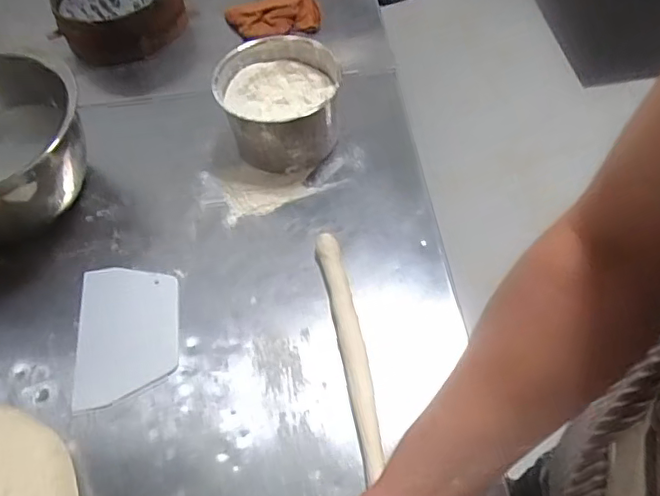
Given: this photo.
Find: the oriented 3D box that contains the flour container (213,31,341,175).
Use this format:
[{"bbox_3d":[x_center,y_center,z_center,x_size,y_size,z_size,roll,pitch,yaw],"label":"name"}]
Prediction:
[{"bbox_3d":[-0.070,-0.208,0.843,0.171,0.108,0.182,0,56,5],"label":"flour container"}]

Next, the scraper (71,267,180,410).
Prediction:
[{"bbox_3d":[-0.250,0.100,0.711,0.122,0.007,0.183,-9,54,-5],"label":"scraper"}]

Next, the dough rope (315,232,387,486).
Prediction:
[{"bbox_3d":[0.044,0.251,0.583,0.042,0.026,0.629,-9,56,-1],"label":"dough rope"}]

